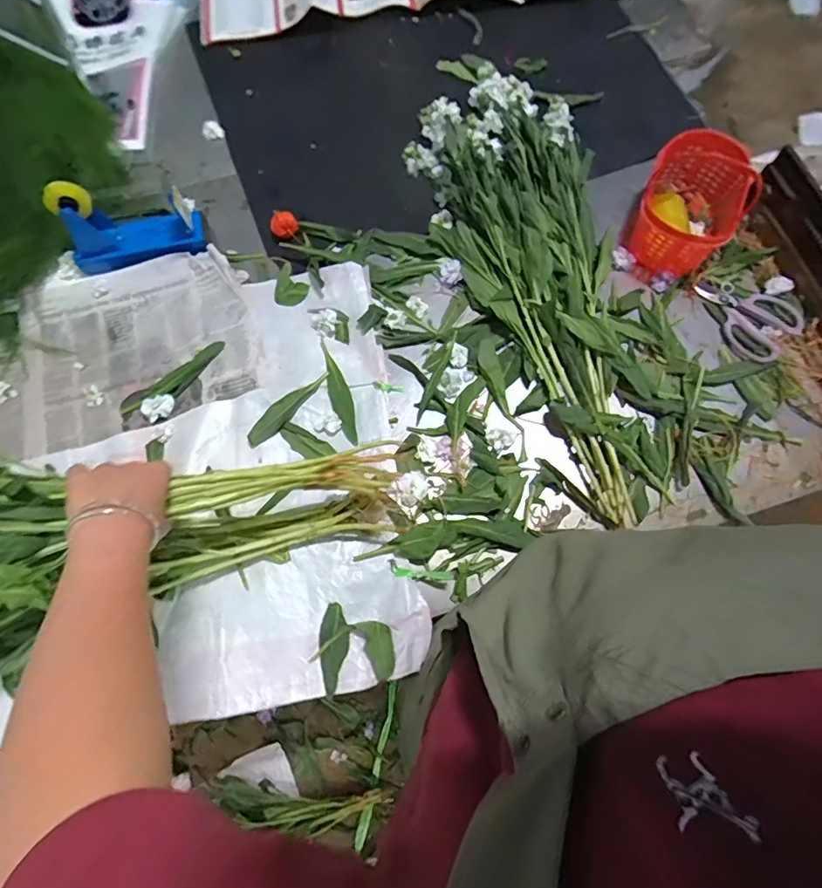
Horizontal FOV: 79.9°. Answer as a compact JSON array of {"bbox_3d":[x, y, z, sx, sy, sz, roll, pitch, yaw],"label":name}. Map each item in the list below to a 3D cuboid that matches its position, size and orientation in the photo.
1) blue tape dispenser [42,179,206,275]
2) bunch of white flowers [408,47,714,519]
[{"bbox_3d":[-0.425,-0.329,0.730,0.200,0.122,0.071,-10,73,-2],"label":"blue tape dispenser"},{"bbox_3d":[0.216,-0.307,0.740,0.288,0.057,0.828,-22,73,-6],"label":"bunch of white flowers"}]

